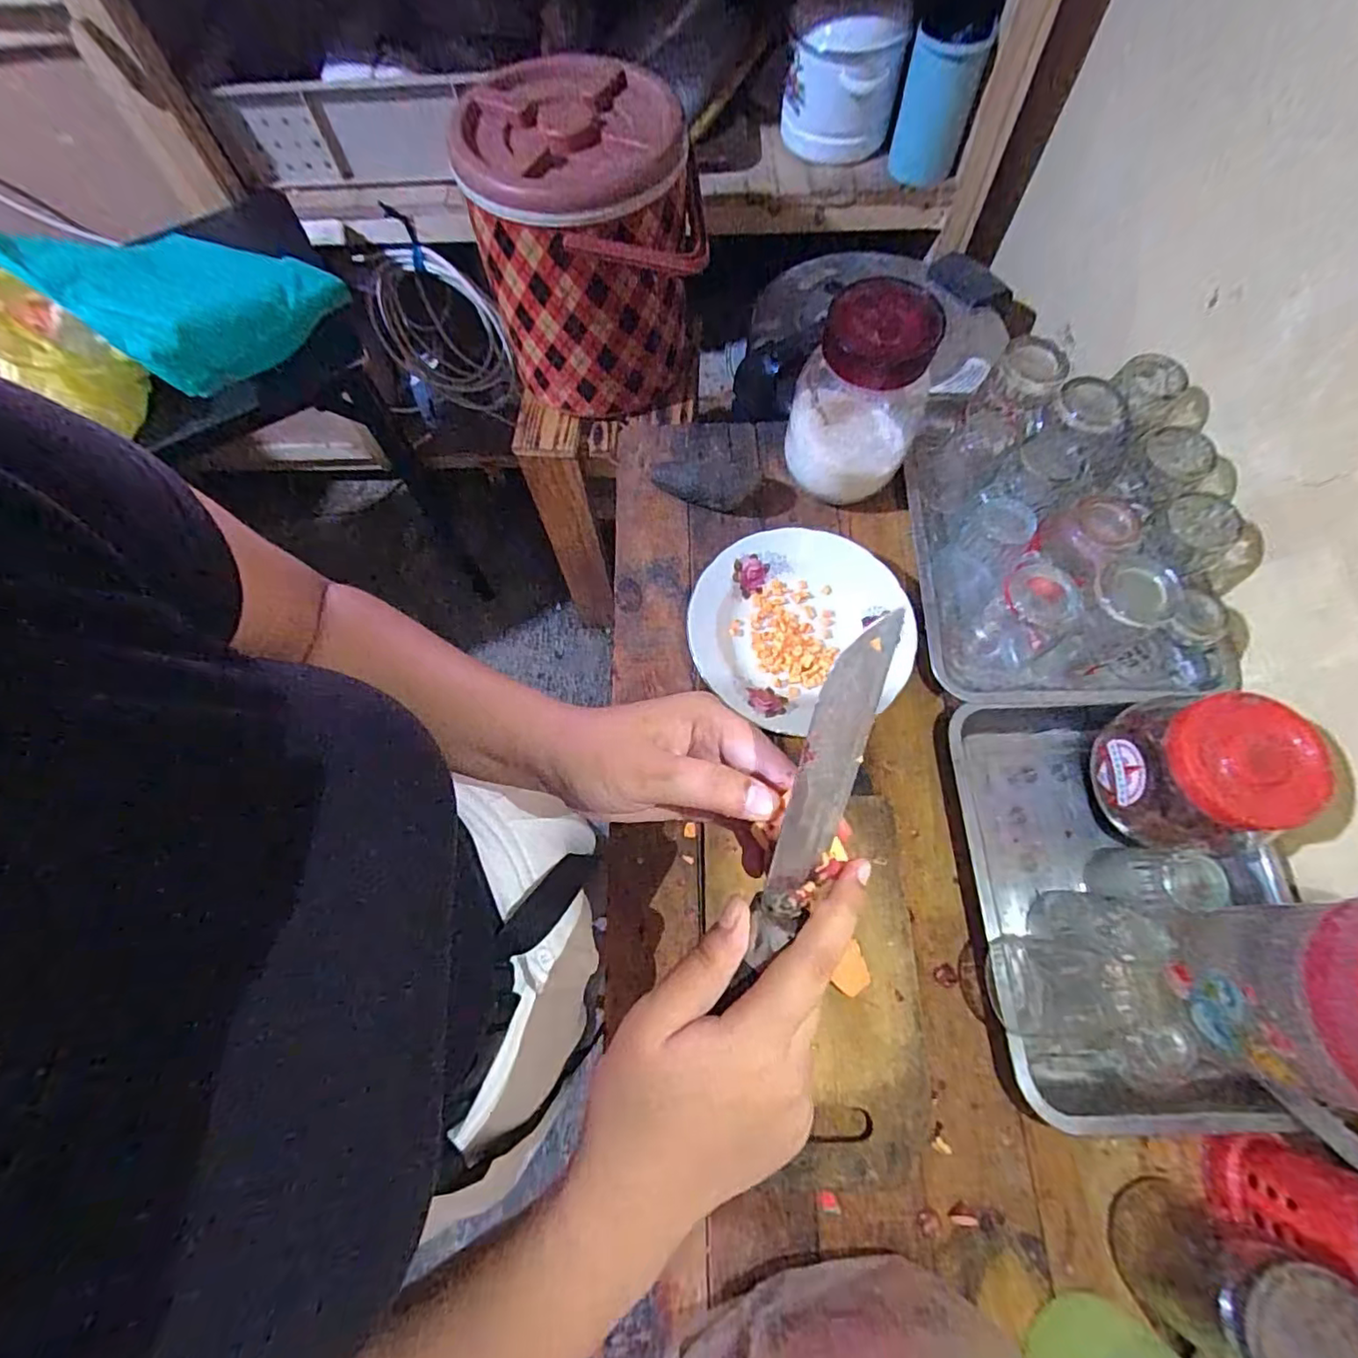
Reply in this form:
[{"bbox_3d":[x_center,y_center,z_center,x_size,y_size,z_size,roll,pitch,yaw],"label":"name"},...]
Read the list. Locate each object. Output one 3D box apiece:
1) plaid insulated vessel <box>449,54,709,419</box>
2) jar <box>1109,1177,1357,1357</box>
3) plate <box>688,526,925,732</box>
[{"bbox_3d":[-0.109,-0.554,0.787,0.248,0.305,0.235,-2,70,1],"label":"plaid insulated vessel"},{"bbox_3d":[0.359,0.404,0.390,0.073,0.126,0.085,39,76,14],"label":"jar"},{"bbox_3d":[0.128,-0.051,0.614,0.210,0.038,0.210,-1,70,1],"label":"plate"}]

